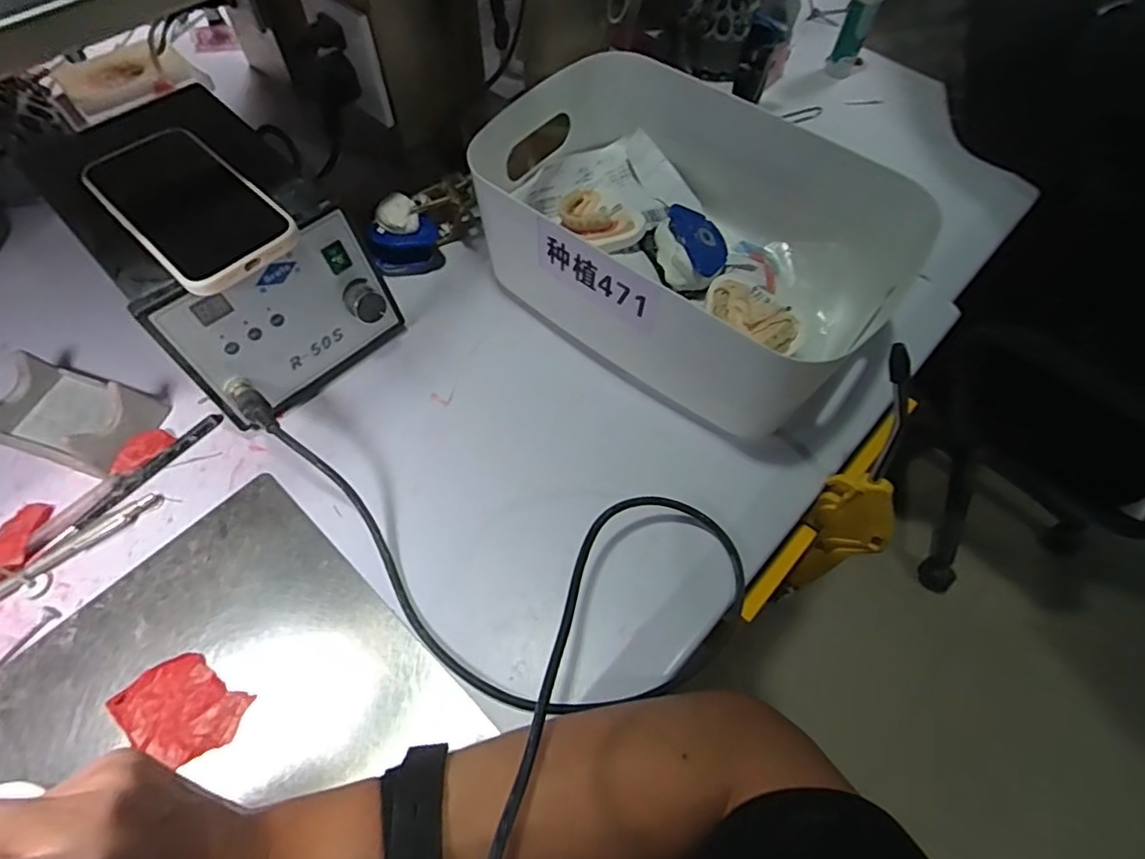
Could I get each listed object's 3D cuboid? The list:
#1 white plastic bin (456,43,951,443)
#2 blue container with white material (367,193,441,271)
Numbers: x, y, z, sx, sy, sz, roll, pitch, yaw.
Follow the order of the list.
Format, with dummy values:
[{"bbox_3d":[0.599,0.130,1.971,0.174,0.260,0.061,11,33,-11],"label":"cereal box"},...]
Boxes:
[{"bbox_3d":[0.096,-0.154,0.460,0.309,0.107,0.224,36,67,14],"label":"white plastic bin"},{"bbox_3d":[-0.144,-0.167,0.492,0.055,0.049,0.038,-14,65,-10],"label":"blue container with white material"}]

